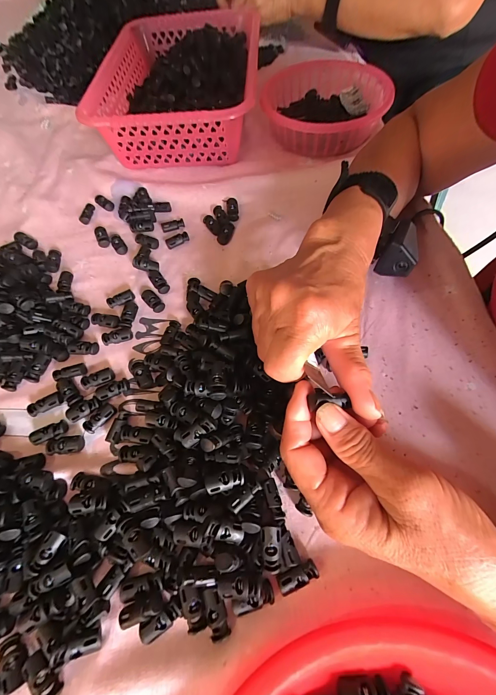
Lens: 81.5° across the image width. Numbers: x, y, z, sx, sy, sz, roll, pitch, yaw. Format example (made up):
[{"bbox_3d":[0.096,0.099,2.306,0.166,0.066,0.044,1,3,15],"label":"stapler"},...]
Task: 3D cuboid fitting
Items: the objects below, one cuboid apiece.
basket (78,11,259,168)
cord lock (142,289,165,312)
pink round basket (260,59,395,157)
[{"bbox_3d":[-0.097,-0.387,0.431,0.200,0.080,0.304,2,64,4],"label":"basket"},{"bbox_3d":[-0.100,-0.049,0.303,0.014,0.008,0.029,-39,68,-15],"label":"cord lock"},{"bbox_3d":[0.105,-0.342,0.408,0.157,0.048,0.175,-5,64,0],"label":"pink round basket"}]

